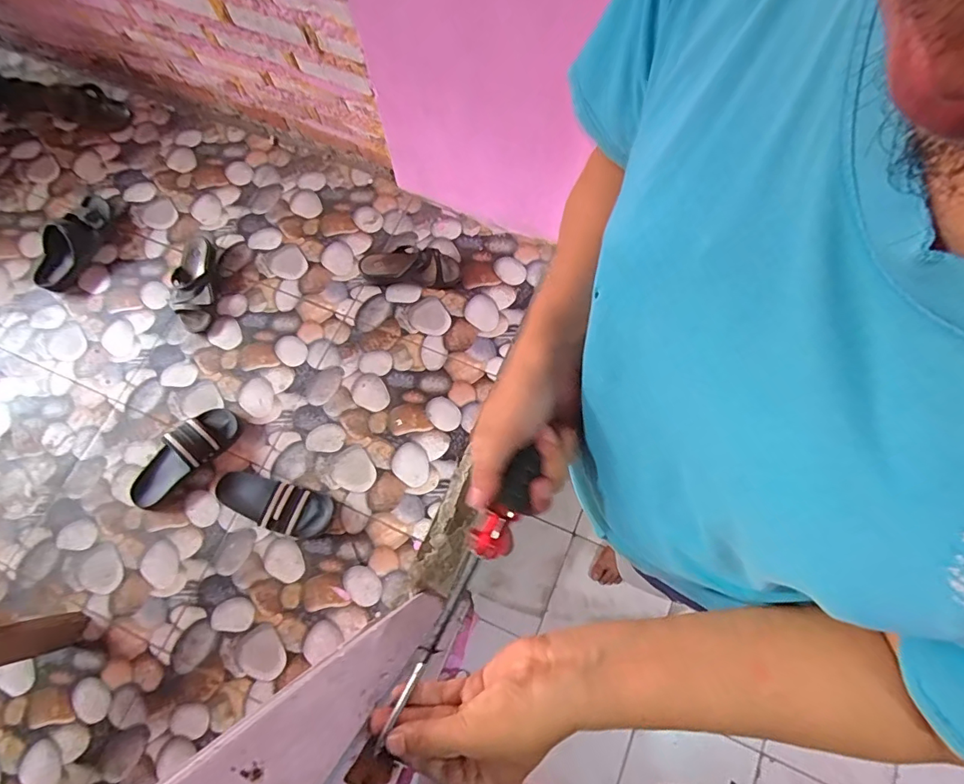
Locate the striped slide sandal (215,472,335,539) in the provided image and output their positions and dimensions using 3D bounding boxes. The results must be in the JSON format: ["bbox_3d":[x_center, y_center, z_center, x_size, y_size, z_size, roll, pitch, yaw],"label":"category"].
[{"bbox_3d":[-0.436,0.228,0.984,0.252,0.050,0.096,17,75,7],"label":"striped slide sandal"}]

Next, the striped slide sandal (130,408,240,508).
[{"bbox_3d":[-0.637,0.136,1.009,0.096,0.061,0.258,41,79,12],"label":"striped slide sandal"}]

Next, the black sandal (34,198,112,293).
[{"bbox_3d":[-0.983,-0.367,1.139,0.131,0.070,0.256,14,75,6],"label":"black sandal"}]

